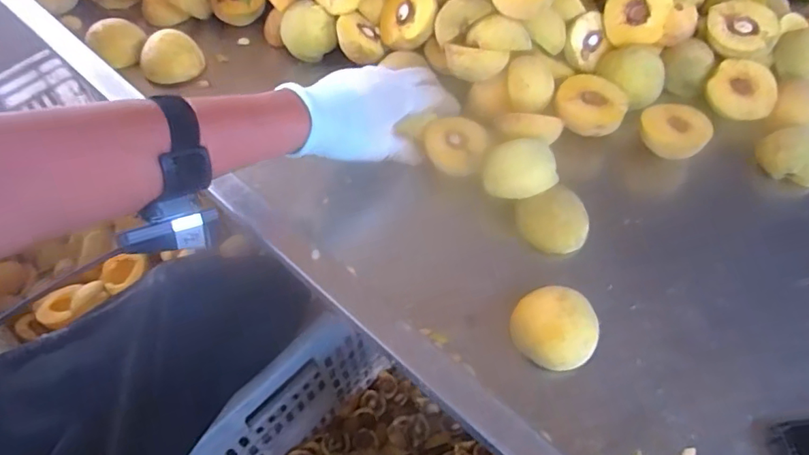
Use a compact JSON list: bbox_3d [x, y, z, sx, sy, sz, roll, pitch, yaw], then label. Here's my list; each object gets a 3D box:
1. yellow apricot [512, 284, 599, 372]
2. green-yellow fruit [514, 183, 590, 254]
[{"bbox_3d":[0.116,0.080,0.419,0.063,0.042,0.060,0,56,0],"label":"yellow apricot"},{"bbox_3d":[0.132,-0.003,0.476,0.059,0.023,0.057,-19,82,4],"label":"green-yellow fruit"}]

